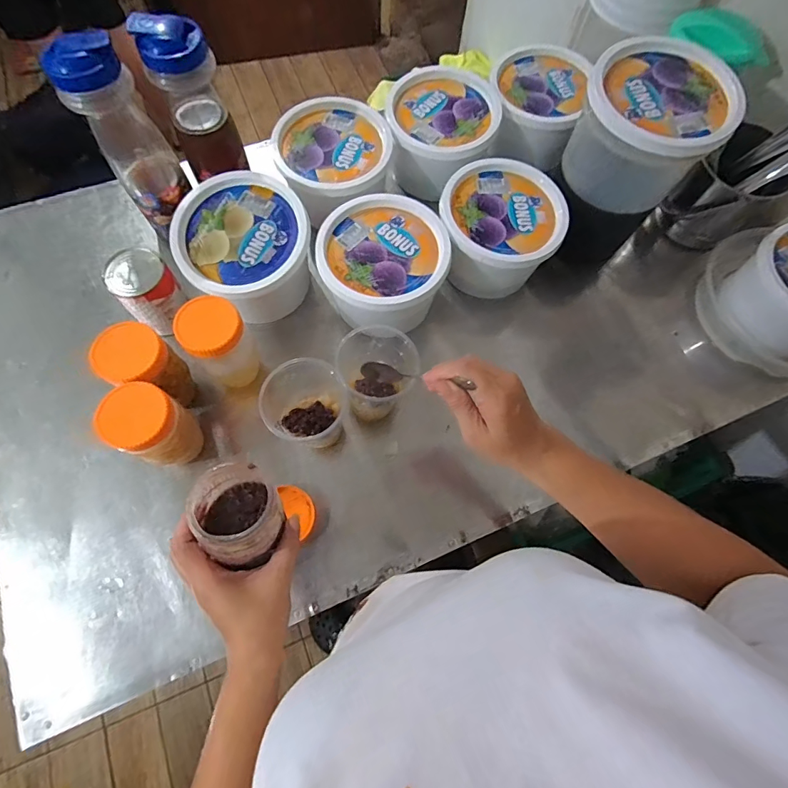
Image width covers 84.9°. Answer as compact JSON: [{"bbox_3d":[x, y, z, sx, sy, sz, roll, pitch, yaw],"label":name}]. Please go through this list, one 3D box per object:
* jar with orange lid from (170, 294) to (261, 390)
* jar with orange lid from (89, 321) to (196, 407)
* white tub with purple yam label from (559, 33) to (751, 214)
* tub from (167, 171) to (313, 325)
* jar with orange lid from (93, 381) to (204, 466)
[{"bbox_3d":[-0.208,-0.057,0.528,0.070,0.138,0.065,1,70,-2],"label":"jar with orange lid"},{"bbox_3d":[-0.283,-0.024,0.512,0.066,0.140,0.062,1,70,-2],"label":"jar with orange lid"},{"bbox_3d":[0.314,-0.335,0.547,0.158,0.121,0.159,1,70,-2],"label":"white tub with purple yam label"},{"bbox_3d":[-0.199,-0.191,0.588,0.158,0.115,0.156,1,70,-2],"label":"tub"},{"bbox_3d":[-0.268,0.041,0.488,0.072,0.127,0.078,1,70,-2],"label":"jar with orange lid"}]

